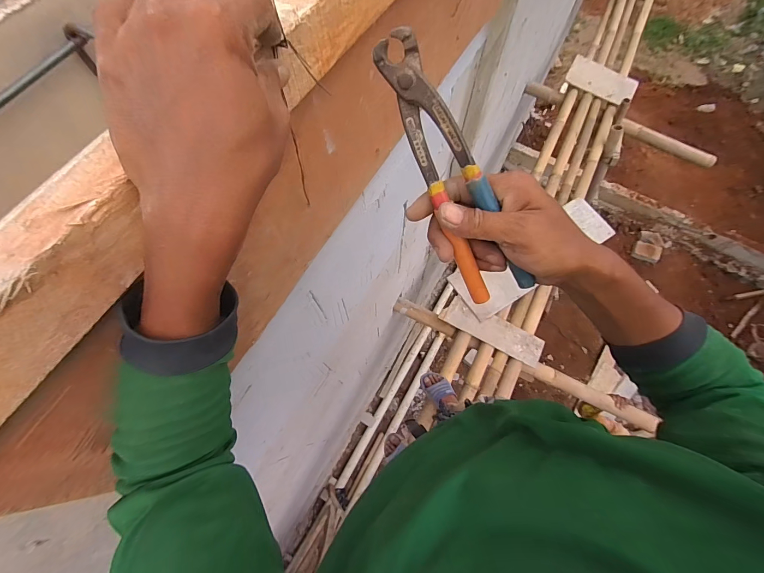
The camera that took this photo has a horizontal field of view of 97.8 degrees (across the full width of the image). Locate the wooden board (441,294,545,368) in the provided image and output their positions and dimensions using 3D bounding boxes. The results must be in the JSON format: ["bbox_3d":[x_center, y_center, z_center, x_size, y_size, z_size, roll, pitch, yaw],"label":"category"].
[{"bbox_3d":[0.538,0.213,1.633,0.489,0.022,0.138,28,89,12],"label":"wooden board"}]

